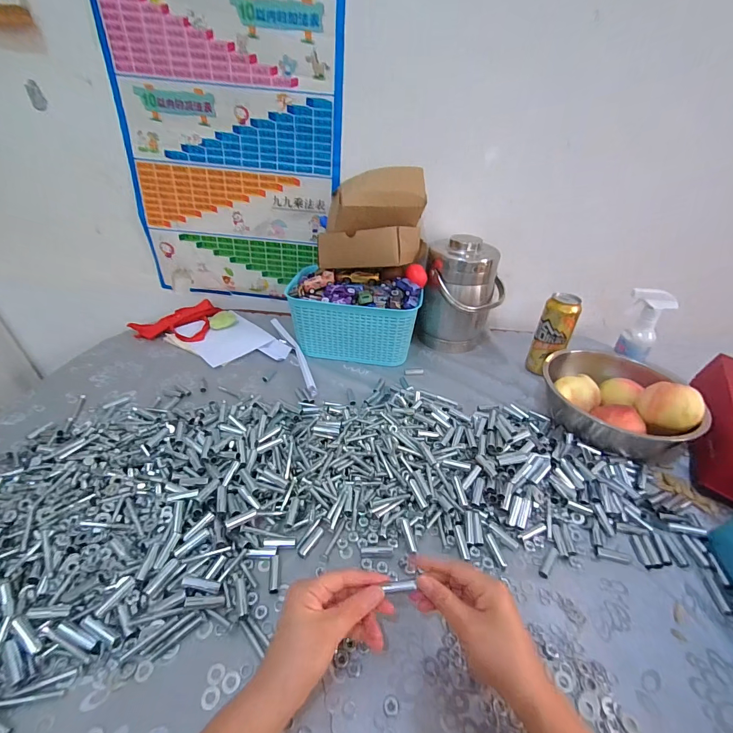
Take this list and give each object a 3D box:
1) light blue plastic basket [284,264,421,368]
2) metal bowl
[{"bbox_3d":[-0.029,-0.096,0.788,0.269,0.143,0.127,11,35,11],"label":"light blue plastic basket"},{"bbox_3d":[0.412,0.060,0.622,0.199,0.117,0.199,2,34,-1],"label":"metal bowl"}]

